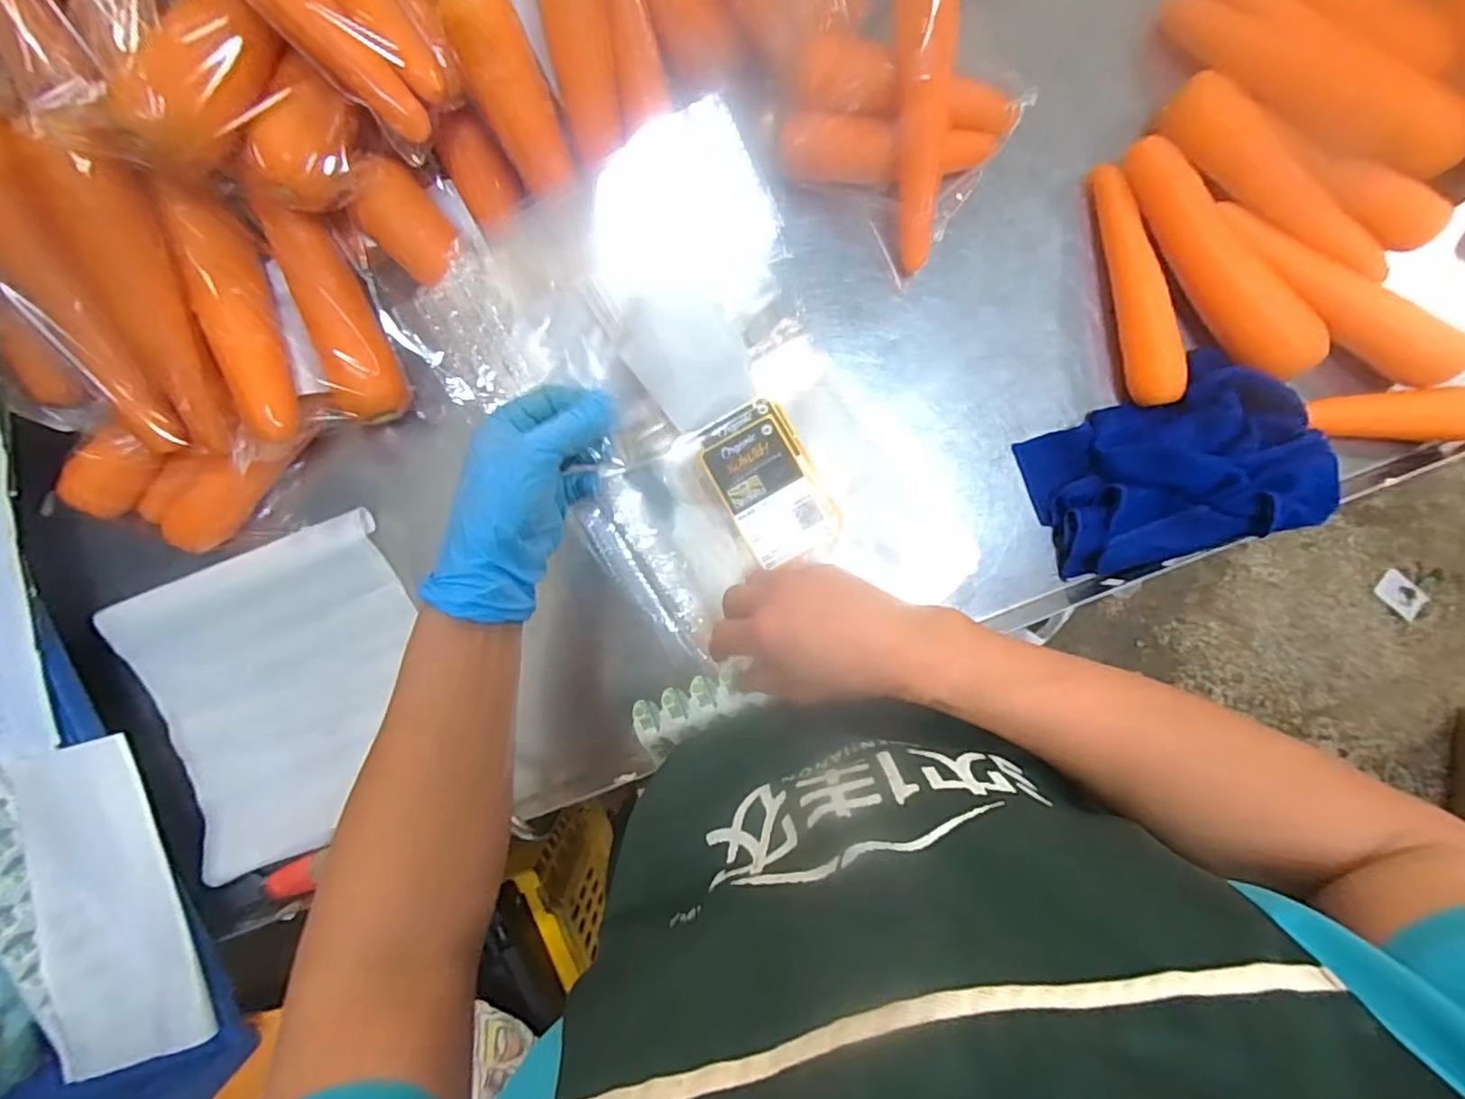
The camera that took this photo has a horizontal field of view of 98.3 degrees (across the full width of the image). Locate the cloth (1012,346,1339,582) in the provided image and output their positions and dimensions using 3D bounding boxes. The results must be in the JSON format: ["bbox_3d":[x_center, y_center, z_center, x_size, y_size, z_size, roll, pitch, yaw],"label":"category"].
[{"bbox_3d":[0.308,-0.059,0.440,0.180,0.050,0.125,-21,92,1],"label":"cloth"}]

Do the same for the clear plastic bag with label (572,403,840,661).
[{"bbox_3d":[-0.013,-0.022,0.450,0.162,0.032,0.127,-39,92,2],"label":"clear plastic bag with label"}]

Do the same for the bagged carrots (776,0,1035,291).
[{"bbox_3d":[0.114,-0.288,0.421,0.136,0.093,0.135,36,92,-1],"label":"bagged carrots"}]

